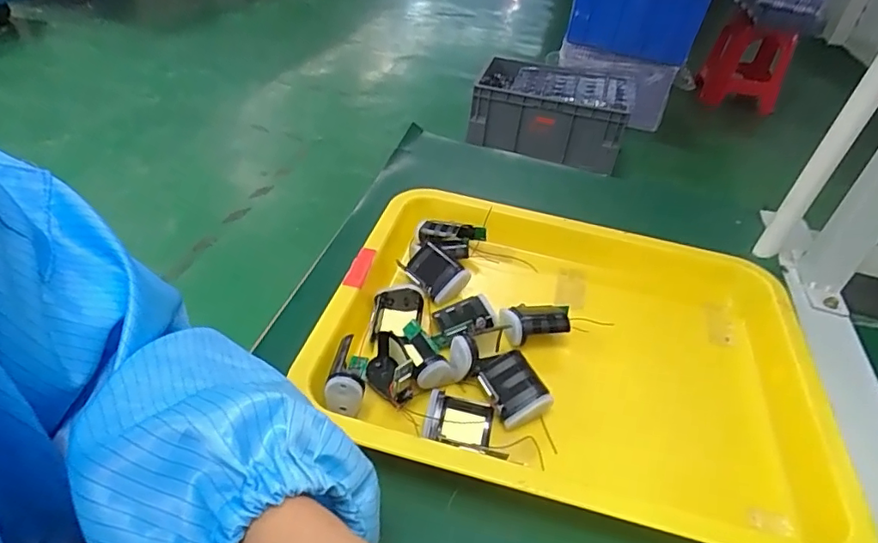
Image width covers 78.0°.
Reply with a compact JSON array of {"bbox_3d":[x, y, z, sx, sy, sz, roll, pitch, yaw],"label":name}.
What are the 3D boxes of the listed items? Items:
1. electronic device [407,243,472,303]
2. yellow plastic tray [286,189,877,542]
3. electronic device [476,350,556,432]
[{"bbox_3d":[-0.001,0.001,0.429,0.040,0.027,0.035,33,45,28],"label":"electronic device"},{"bbox_3d":[0.091,0.047,0.388,0.334,0.040,0.261,13,39,7],"label":"yellow plastic tray"},{"bbox_3d":[0.046,0.076,0.352,0.031,0.025,0.042,-17,45,-26],"label":"electronic device"}]

